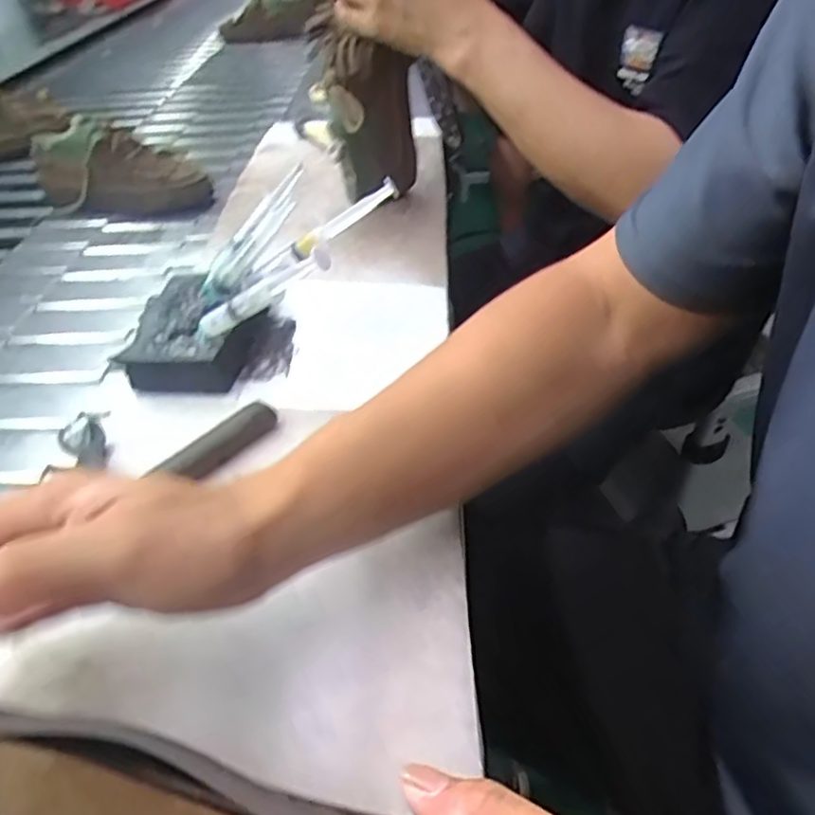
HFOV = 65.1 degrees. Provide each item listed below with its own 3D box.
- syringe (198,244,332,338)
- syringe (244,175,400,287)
[{"bbox_3d":[-0.104,-0.077,0.442,0.128,0.019,0.014,-22,27,32],"label":"syringe"},{"bbox_3d":[-0.068,-0.130,0.487,0.136,0.016,0.013,-28,33,16],"label":"syringe"}]

